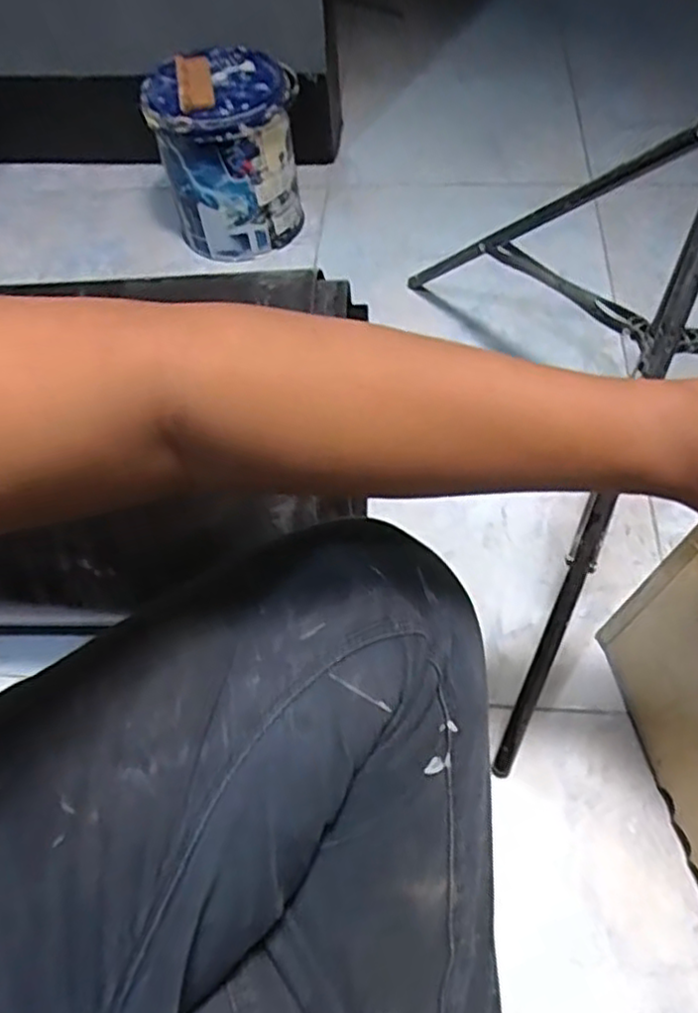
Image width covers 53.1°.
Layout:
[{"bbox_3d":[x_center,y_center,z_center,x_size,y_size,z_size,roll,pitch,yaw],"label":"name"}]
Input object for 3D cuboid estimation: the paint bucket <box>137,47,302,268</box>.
[{"bbox_3d":[-0.157,-0.465,0.945,0.176,0.208,0.176,-2,57,3],"label":"paint bucket"}]

